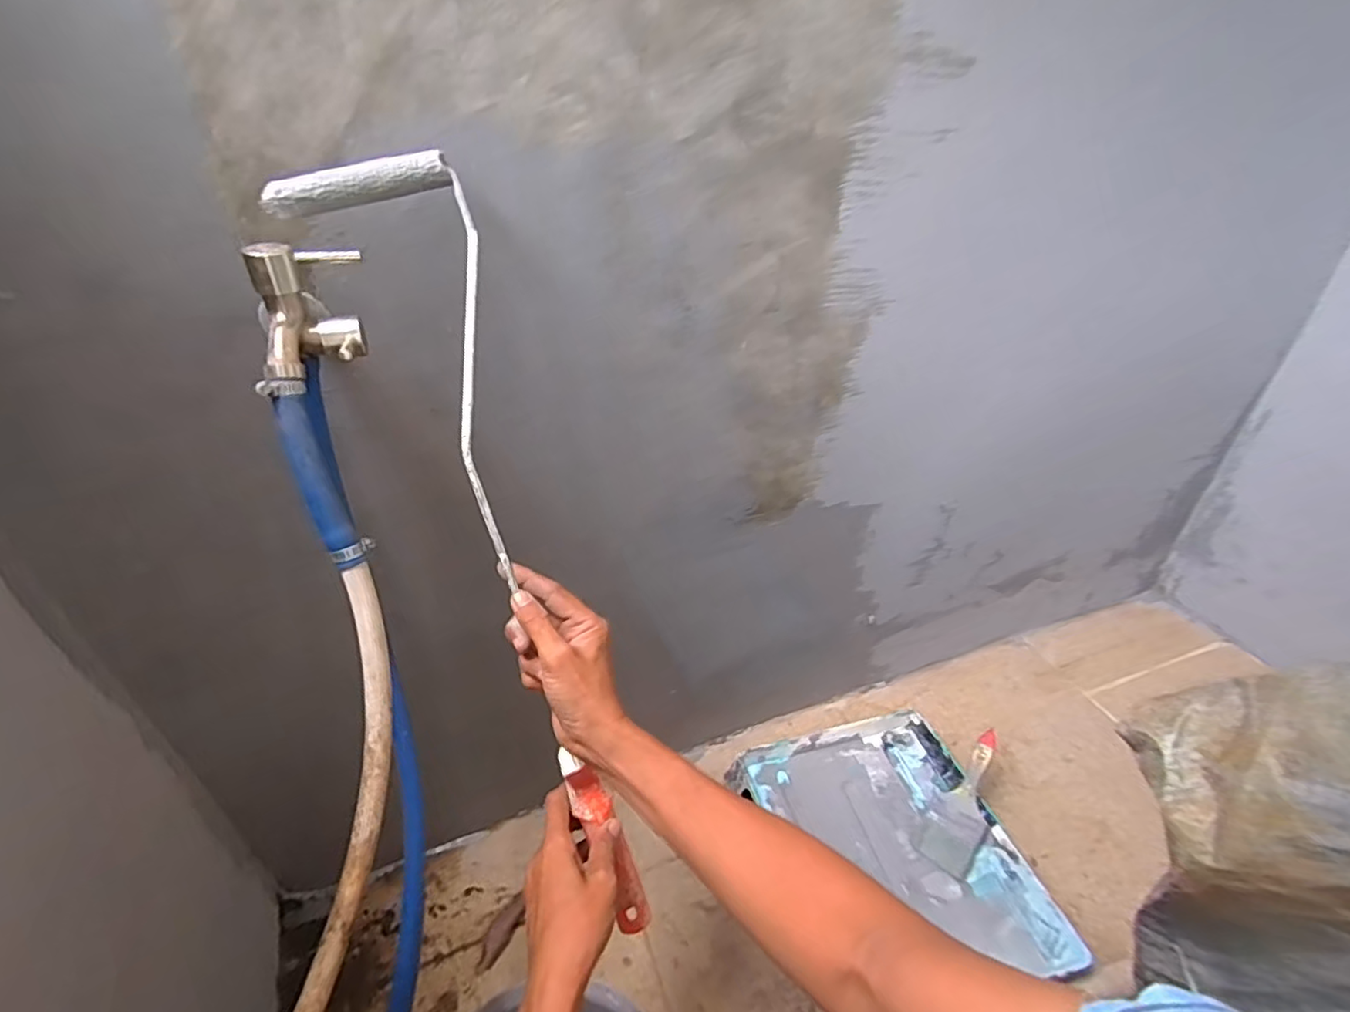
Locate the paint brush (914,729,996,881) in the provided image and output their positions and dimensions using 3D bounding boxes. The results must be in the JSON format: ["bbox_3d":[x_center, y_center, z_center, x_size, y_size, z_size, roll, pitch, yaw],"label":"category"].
[{"bbox_3d":[0.385,0.386,0.809,0.070,0.022,0.184,23,71,30],"label":"paint brush"}]

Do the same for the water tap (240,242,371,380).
[{"bbox_3d":[-0.239,-0.132,0.405,0.064,0.068,0.084,-10,35,-15],"label":"water tap"}]

